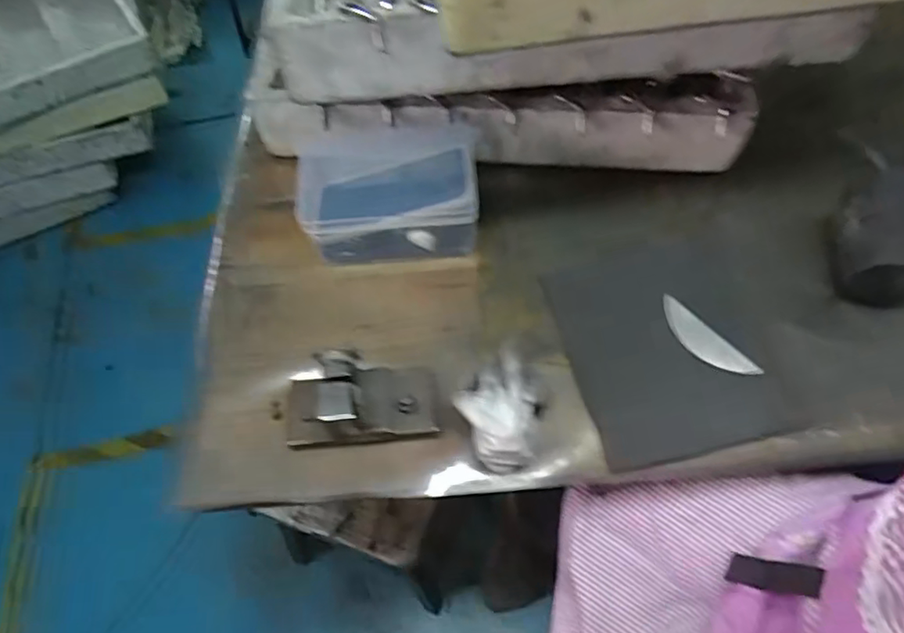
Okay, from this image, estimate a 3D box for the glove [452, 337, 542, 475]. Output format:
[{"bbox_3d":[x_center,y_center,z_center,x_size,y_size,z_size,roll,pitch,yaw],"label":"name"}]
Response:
[{"bbox_3d":[0.041,0.074,0.500,0.068,0.062,0.092,10,60,10],"label":"glove"}]

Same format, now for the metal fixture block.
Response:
[{"bbox_3d":[-0.081,0.069,0.507,0.131,0.067,0.066,-7,59,0],"label":"metal fixture block"}]

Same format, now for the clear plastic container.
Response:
[{"bbox_3d":[-0.068,-0.121,0.635,0.187,0.087,0.113,-6,59,1],"label":"clear plastic container"}]

